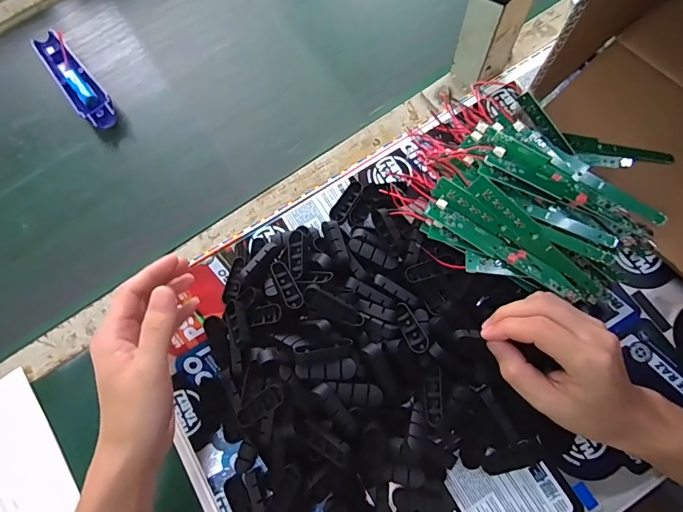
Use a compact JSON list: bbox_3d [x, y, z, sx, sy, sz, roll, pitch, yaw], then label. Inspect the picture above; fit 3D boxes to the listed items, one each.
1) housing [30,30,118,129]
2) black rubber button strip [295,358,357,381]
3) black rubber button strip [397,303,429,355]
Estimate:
[{"bbox_3d":[-0.320,-0.212,0.496,0.038,0.017,0.164,-38,74,-7],"label":"housing"},{"bbox_3d":[-0.013,0.092,0.335,0.047,0.007,0.016,-5,73,2],"label":"black rubber button strip"},{"bbox_3d":[0.061,0.063,0.362,0.018,0.010,0.048,-18,56,-6],"label":"black rubber button strip"}]

